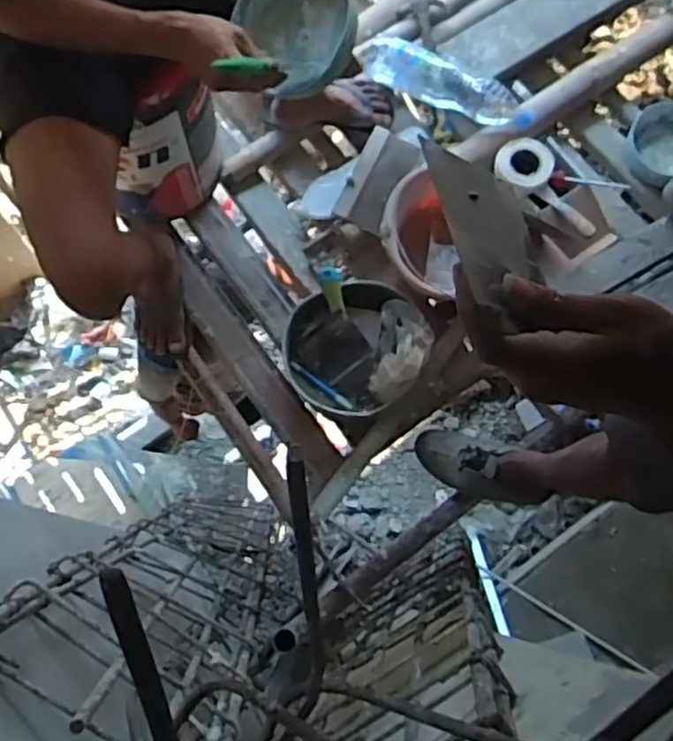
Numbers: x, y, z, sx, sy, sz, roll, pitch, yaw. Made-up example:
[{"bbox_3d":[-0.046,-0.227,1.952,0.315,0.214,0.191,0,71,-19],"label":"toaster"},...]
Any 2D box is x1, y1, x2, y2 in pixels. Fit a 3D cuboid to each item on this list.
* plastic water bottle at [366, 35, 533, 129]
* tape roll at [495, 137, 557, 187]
[{"bbox_3d":[0.213,-0.558,1.363,0.348,0.075,0.081,24,74,5],"label":"plastic water bottle"},{"bbox_3d":[0.355,-0.392,1.325,0.105,0.027,0.108,1,74,-2],"label":"tape roll"}]

